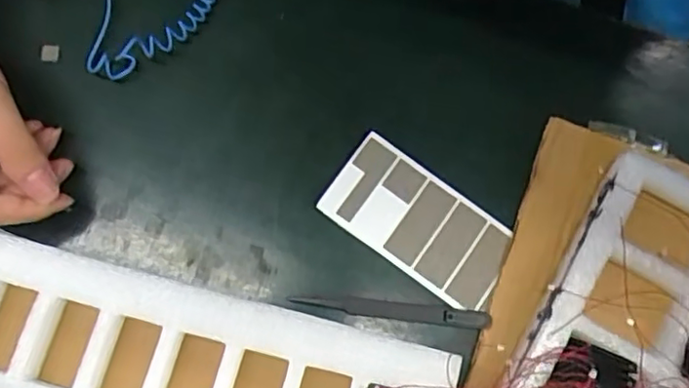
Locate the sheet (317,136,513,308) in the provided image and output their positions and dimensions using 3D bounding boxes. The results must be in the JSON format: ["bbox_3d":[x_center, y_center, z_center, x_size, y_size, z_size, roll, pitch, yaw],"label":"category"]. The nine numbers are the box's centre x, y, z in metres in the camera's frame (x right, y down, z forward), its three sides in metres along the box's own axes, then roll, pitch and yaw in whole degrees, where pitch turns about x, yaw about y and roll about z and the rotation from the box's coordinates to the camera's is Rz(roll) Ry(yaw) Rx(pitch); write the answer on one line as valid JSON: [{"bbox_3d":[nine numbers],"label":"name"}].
[{"bbox_3d":[0.043,0.016,0.368,0.107,0.004,0.056,36,79,3],"label":"sheet"}]

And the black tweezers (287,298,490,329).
[{"bbox_3d":[0.026,0.066,0.357,0.111,0.006,0.010,5,77,1],"label":"black tweezers"}]

